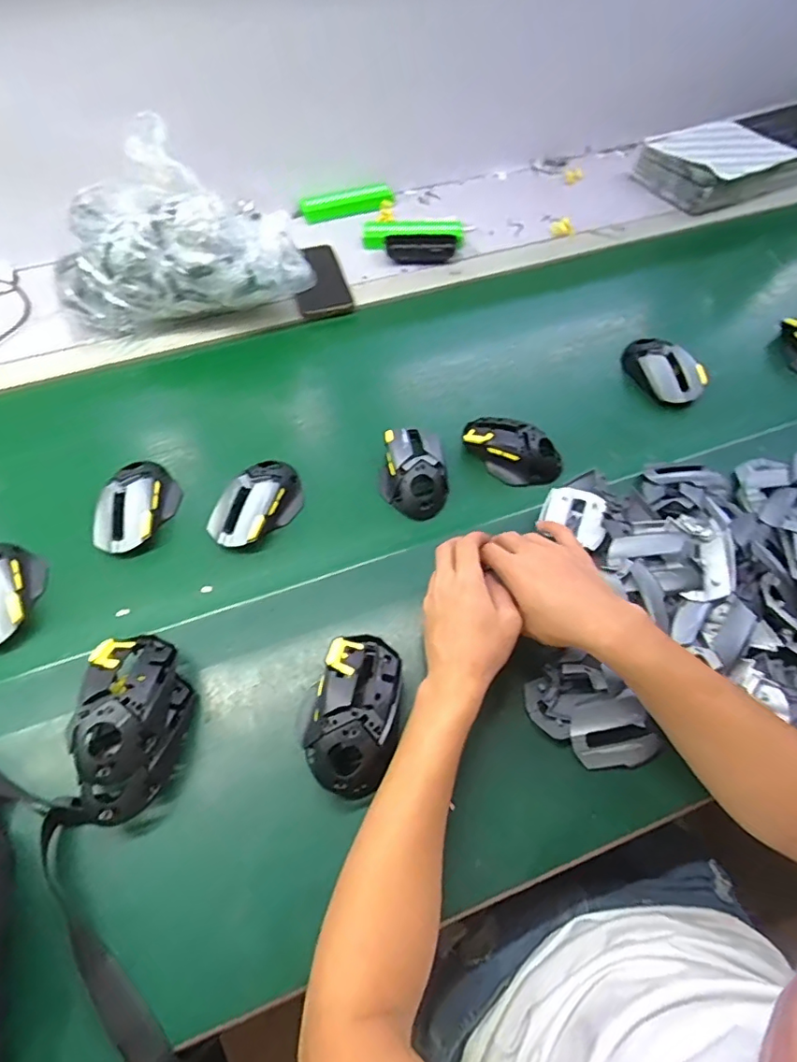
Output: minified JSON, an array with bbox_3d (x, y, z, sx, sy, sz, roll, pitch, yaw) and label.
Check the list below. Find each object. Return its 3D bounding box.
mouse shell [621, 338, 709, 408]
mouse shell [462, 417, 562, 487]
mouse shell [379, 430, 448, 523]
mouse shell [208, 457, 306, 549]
[{"bbox_3d":[0.340,-0.211,0.694,0.111,0.032,0.064,39,66,23],"label":"mouse shell"},{"bbox_3d":[0.128,-0.096,0.620,0.120,0.038,0.066,37,65,21],"label":"mouse shell"},{"bbox_3d":[0.016,-0.069,0.600,0.073,0.038,0.111,-7,57,-4],"label":"mouse shell"},{"bbox_3d":[-0.148,-0.031,0.575,0.067,0.036,0.118,28,62,17],"label":"mouse shell"}]

